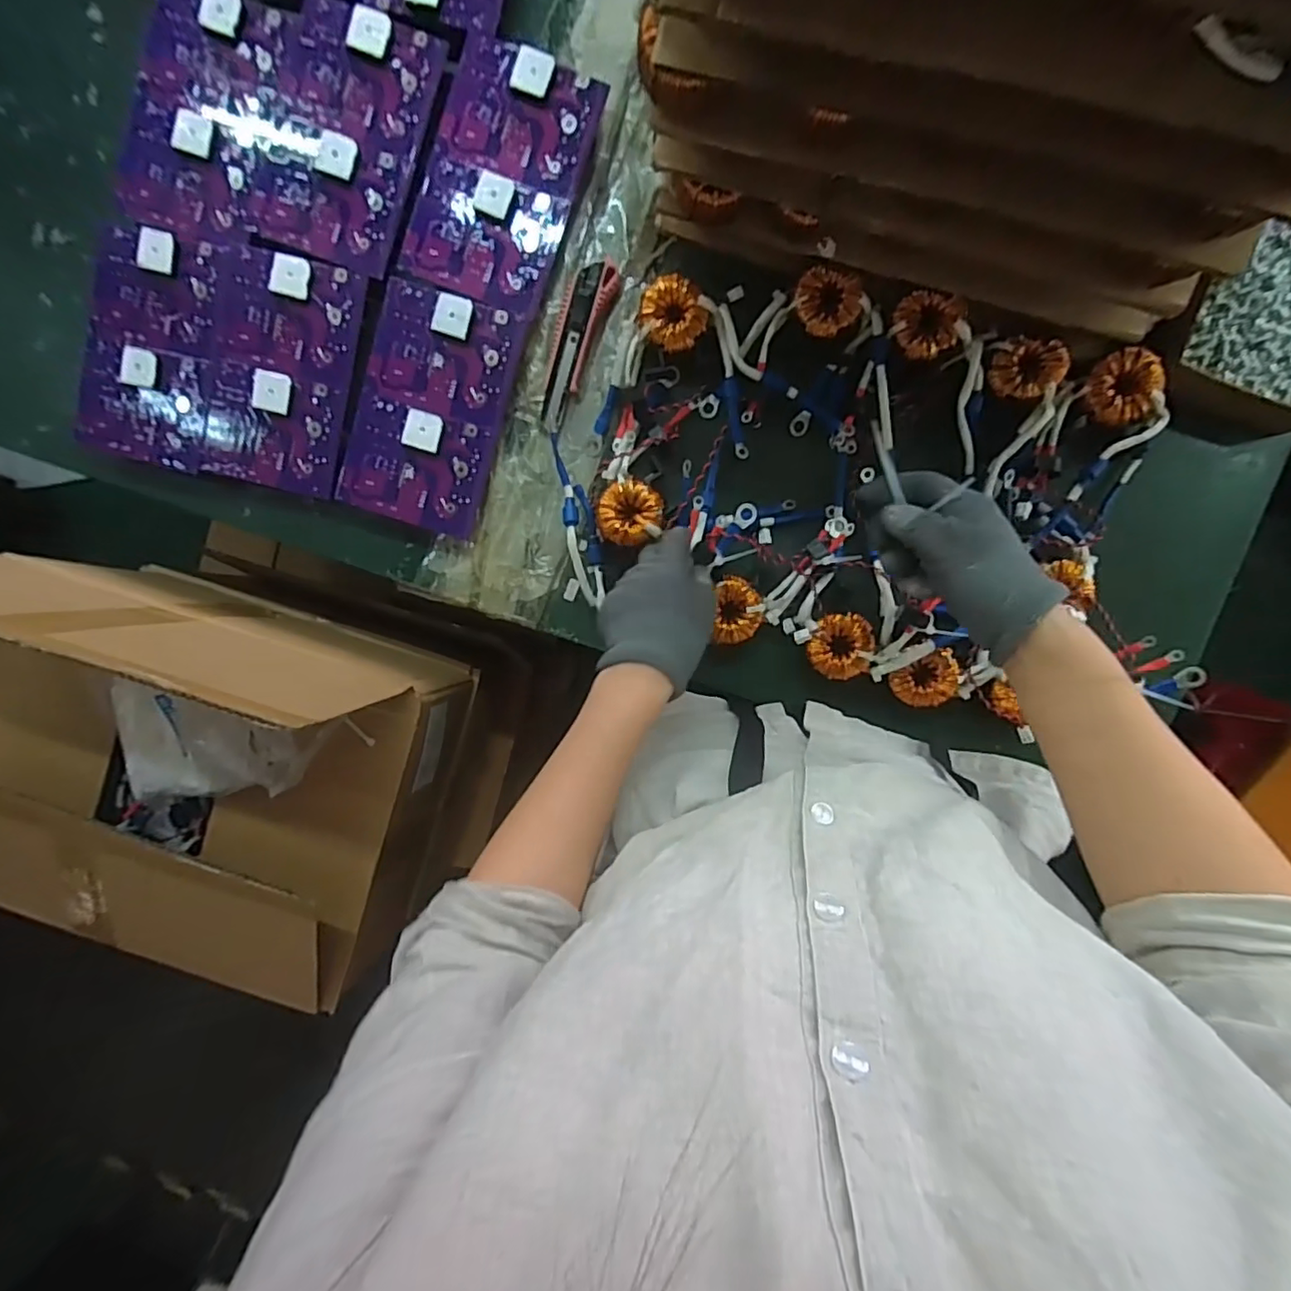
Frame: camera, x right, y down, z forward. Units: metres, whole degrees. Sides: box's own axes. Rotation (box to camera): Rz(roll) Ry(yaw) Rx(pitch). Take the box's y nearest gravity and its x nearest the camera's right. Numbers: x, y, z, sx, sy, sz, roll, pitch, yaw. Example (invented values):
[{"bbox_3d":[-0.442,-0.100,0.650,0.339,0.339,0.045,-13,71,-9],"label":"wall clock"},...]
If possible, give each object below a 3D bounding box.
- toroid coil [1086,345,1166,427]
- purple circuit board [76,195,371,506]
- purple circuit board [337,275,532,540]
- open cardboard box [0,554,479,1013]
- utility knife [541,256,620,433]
[{"bbox_3d":[0.392,-0.211,0.492,0.050,0.018,0.056,15,97,2],"label":"toroid coil"},{"bbox_3d":[-0.385,-0.257,0.537,0.244,0.018,0.199,15,97,3],"label":"purple circuit board"},{"bbox_3d":[-0.191,-0.209,0.536,0.125,0.024,0.198,19,97,3],"label":"purple circuit board"},{"bbox_3d":[-0.433,0.118,0.573,0.417,0.315,0.305,18,97,1],"label":"open cardboard box"},{"bbox_3d":[-0.068,-0.270,0.538,0.041,0.016,0.146,23,97,2],"label":"utility knife"}]

